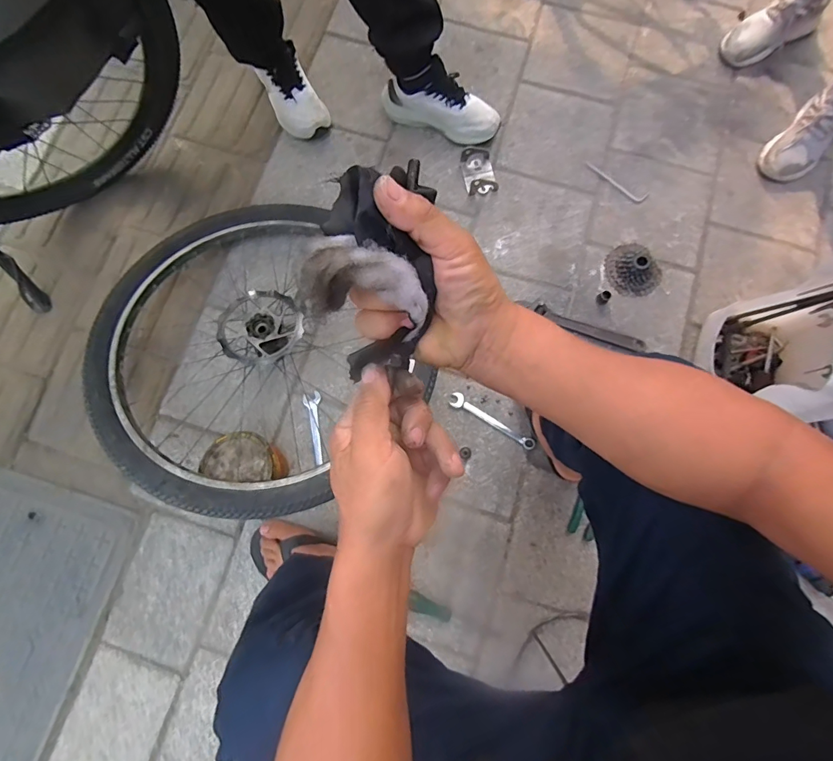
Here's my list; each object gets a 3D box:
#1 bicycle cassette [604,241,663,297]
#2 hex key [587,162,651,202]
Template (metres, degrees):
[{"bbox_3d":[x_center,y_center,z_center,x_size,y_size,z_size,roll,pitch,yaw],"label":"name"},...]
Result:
[{"bbox_3d":[0.448,-0.231,0.890,0.105,0.034,0.114,-41,81,-8],"label":"bicycle cassette"},{"bbox_3d":[0.431,-0.433,0.949,0.151,0.008,0.035,38,81,7],"label":"hex key"}]

